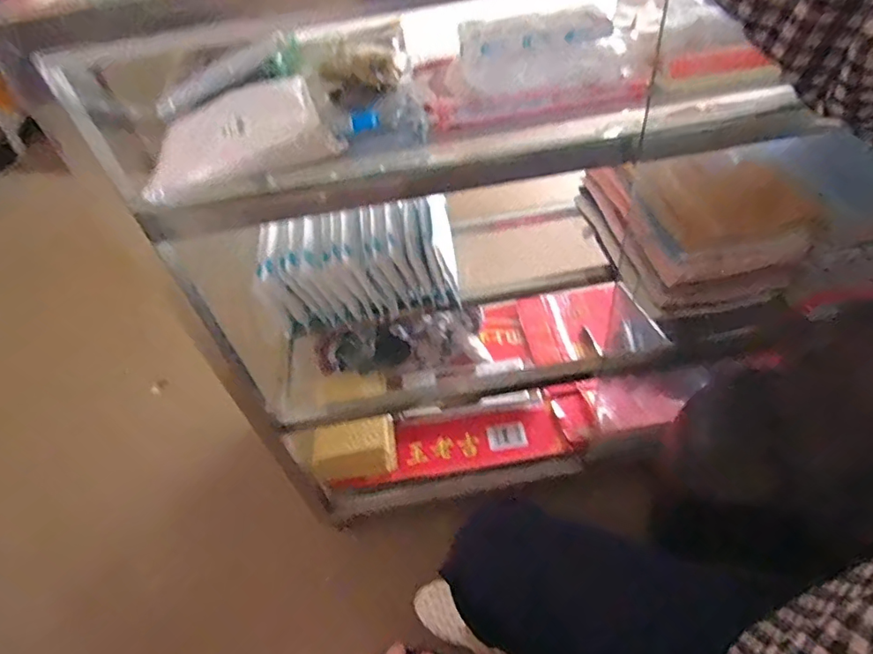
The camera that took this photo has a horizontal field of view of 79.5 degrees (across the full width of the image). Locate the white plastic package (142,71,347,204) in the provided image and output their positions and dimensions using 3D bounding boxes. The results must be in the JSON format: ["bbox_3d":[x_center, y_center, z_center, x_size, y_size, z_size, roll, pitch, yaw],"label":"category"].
[{"bbox_3d":[-0.204,-0.192,0.522,0.186,0.059,0.139,-27,54,-21],"label":"white plastic package"}]

